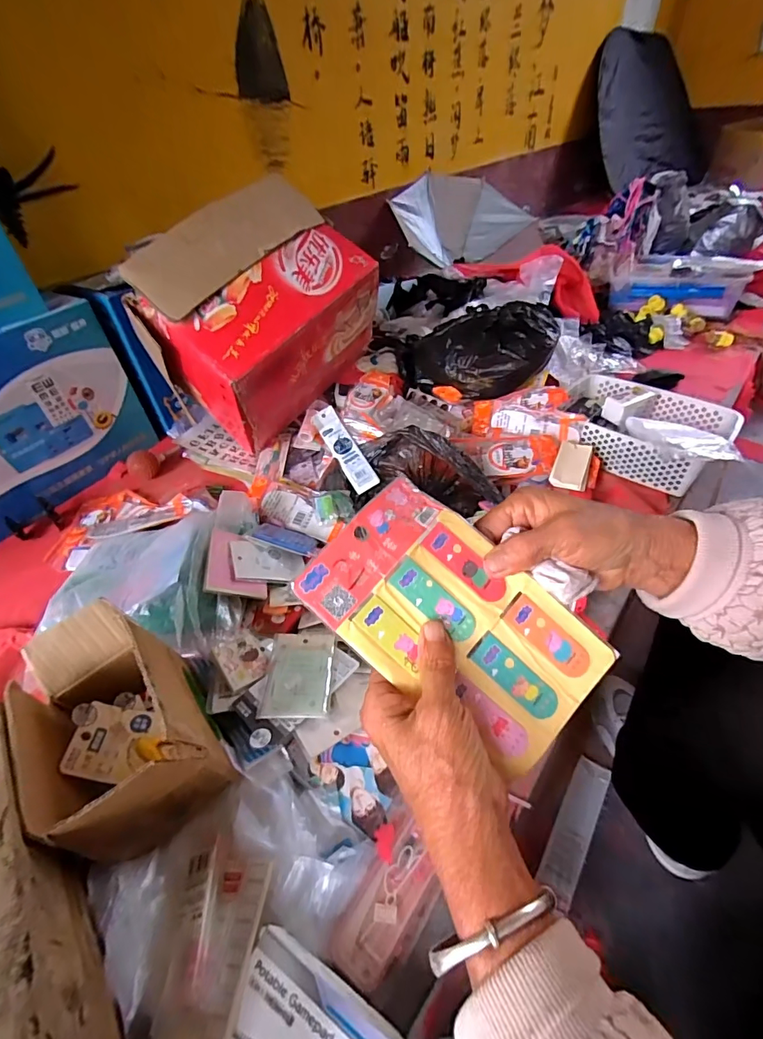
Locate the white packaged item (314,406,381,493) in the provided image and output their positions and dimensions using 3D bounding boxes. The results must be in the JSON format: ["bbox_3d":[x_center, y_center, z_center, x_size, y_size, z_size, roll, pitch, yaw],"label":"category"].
[{"bbox_3d":[-0.069,-0.132,0.831,0.047,0.016,0.192,-31,69,-2],"label":"white packaged item"}]

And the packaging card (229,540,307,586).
[{"bbox_3d":[-0.174,0.066,0.690,0.114,0.011,0.082,10,37,-32],"label":"packaging card"}]

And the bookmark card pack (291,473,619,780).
[{"bbox_3d":[0.046,0.062,0.274,0.178,0.013,0.102,41,79,1],"label":"bookmark card pack"}]

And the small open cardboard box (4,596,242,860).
[{"bbox_3d":[-0.279,0.222,0.482,0.139,0.169,0.225,-31,49,-25],"label":"small open cardboard box"}]

